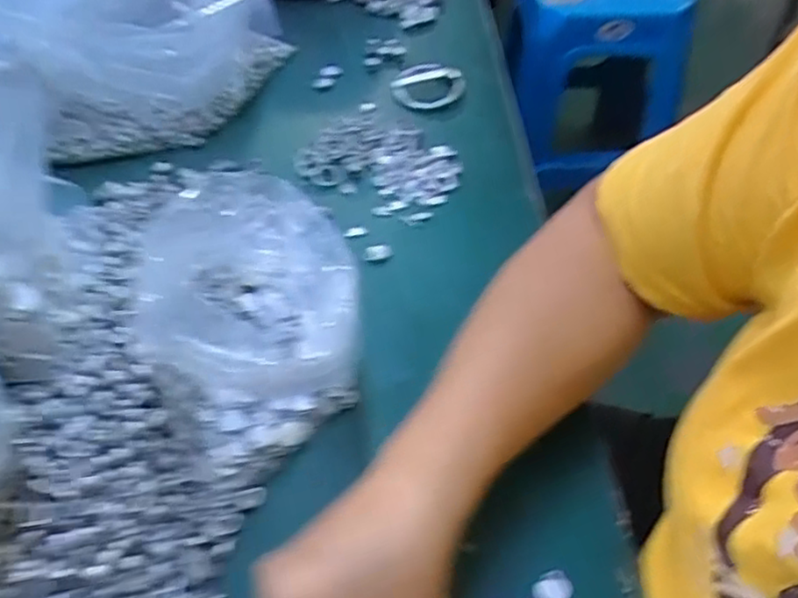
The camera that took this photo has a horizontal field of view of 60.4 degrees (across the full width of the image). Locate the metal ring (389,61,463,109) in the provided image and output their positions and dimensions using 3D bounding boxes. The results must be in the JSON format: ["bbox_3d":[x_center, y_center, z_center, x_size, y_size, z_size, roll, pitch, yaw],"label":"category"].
[{"bbox_3d":[0.024,-0.187,0.595,0.056,0.010,0.057,-1,49,1],"label":"metal ring"}]

